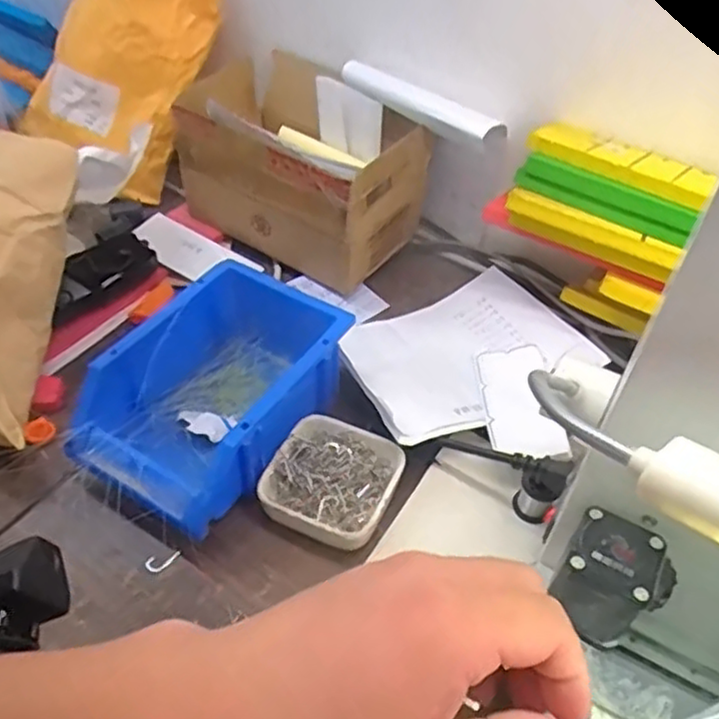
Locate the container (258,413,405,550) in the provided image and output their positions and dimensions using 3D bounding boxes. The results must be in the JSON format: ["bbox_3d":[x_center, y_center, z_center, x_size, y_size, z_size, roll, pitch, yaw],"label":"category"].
[{"bbox_3d":[-0.018,0.082,0.470,0.079,0.027,0.086,22,51,17],"label":"container"}]

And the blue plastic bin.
[{"bbox_3d":[-0.103,0.025,0.493,0.125,0.075,0.185,27,53,21],"label":"blue plastic bin"}]

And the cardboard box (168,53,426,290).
[{"bbox_3d":[-0.055,-0.183,0.641,0.216,0.117,0.147,28,53,22],"label":"cardboard box"}]

